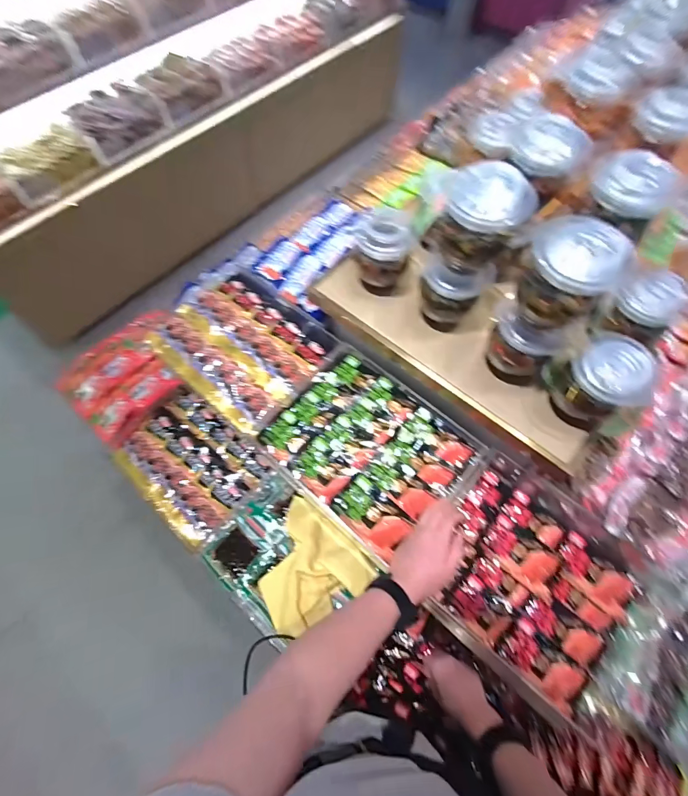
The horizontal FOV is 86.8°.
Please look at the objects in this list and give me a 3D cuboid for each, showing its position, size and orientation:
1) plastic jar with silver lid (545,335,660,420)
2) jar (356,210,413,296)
[{"bbox_3d":[0.318,-0.019,0.459,0.088,0.082,0.082,0,65,1],"label":"plastic jar with silver lid"},{"bbox_3d":[0.060,-0.221,0.570,0.078,0.100,0.077,0,65,1],"label":"jar"}]

